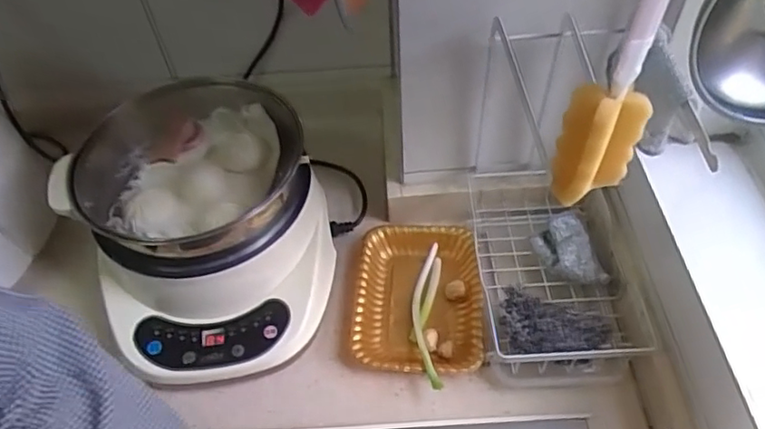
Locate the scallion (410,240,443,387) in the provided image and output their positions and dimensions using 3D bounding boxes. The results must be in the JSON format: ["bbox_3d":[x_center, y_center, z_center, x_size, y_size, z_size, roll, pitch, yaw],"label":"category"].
[{"bbox_3d":[0.049,0.111,0.653,0.034,0.039,0.186,1,51,5],"label":"scallion"}]

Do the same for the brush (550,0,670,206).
[{"bbox_3d":[0.136,-0.083,0.336,0.049,0.188,0.052,17,54,17],"label":"brush"}]

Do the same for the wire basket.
[{"bbox_3d":[0.187,0.060,0.644,0.149,0.064,0.241,-3,51,2],"label":"wire basket"}]

